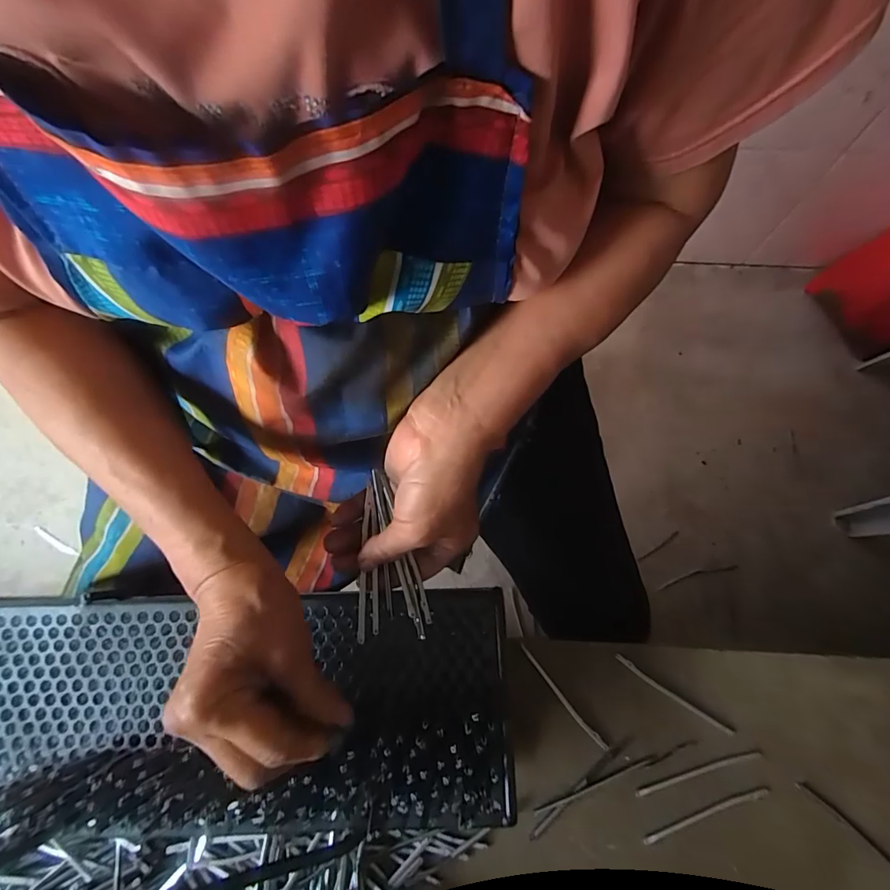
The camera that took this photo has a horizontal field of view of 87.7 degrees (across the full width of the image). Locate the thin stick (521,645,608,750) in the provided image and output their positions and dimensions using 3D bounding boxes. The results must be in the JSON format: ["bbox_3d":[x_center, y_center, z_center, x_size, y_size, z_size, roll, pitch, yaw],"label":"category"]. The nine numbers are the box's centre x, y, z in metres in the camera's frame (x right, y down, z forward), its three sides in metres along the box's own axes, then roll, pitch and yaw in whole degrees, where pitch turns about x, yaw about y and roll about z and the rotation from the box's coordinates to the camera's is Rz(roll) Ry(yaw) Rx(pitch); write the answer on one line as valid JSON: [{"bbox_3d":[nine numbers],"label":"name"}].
[{"bbox_3d":[0.101,0.217,0.400,0.007,0.005,0.103,-39,76,-9],"label":"thin stick"}]

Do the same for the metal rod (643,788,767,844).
[{"bbox_3d":[0.207,0.295,0.369,0.105,0.008,0.008,-19,71,-7],"label":"metal rod"}]

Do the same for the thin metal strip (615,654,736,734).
[{"bbox_3d":[0.194,0.213,0.395,0.107,0.004,0.007,33,73,11],"label":"thin metal strip"}]

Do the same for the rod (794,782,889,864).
[{"bbox_3d":[0.327,0.309,0.367,0.111,0.008,0.008,40,79,12],"label":"rod"}]

